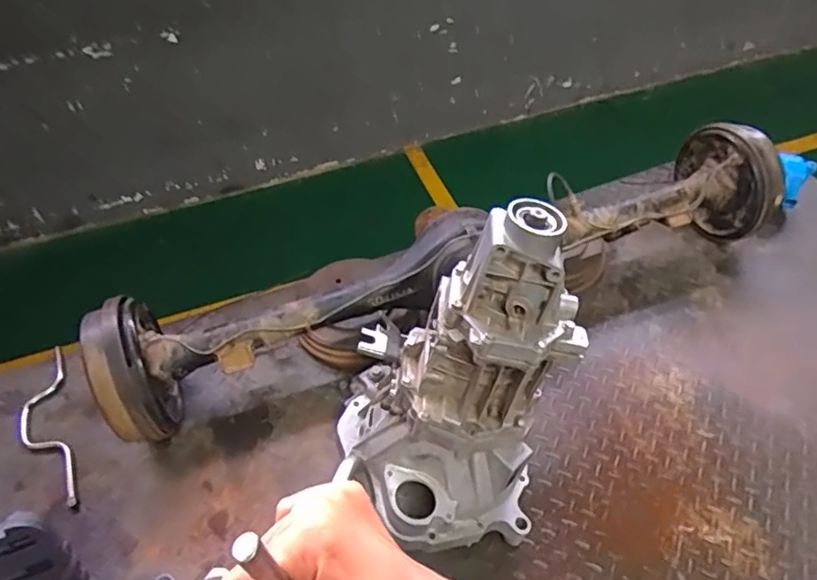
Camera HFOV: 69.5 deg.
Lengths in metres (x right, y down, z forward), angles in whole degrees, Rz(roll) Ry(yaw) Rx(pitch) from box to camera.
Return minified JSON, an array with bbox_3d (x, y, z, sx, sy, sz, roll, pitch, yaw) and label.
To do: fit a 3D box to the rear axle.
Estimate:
[{"bbox_3d":[0.112,-0.052,1.231,1.403,0.267,0.275,-18,50,-12],"label":"rear axle"}]

